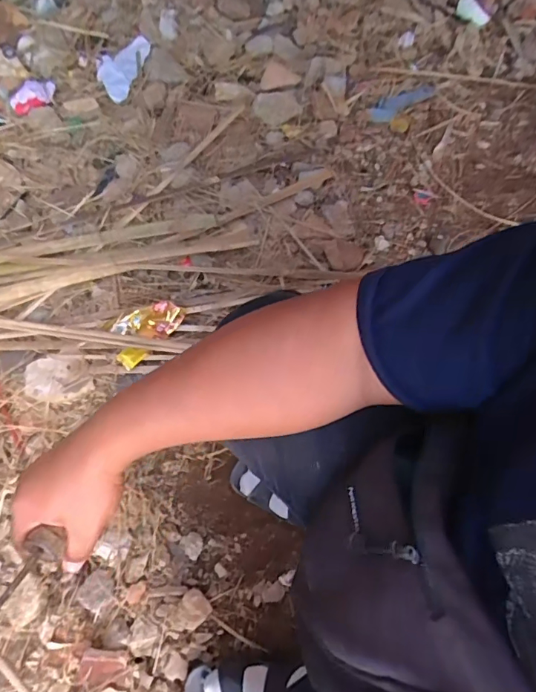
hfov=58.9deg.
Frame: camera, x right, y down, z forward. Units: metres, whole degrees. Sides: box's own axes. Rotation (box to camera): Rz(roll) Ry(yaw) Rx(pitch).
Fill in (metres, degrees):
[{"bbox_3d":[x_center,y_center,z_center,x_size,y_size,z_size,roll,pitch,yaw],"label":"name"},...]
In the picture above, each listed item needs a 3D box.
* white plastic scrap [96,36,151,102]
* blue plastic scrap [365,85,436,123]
[{"bbox_3d":[-0.360,-0.660,1.129,0.114,0.034,0.193,16,67,4],"label":"white plastic scrap"},{"bbox_3d":[0.312,-0.568,1.102,0.211,0.007,0.054,-36,73,-16],"label":"blue plastic scrap"}]

